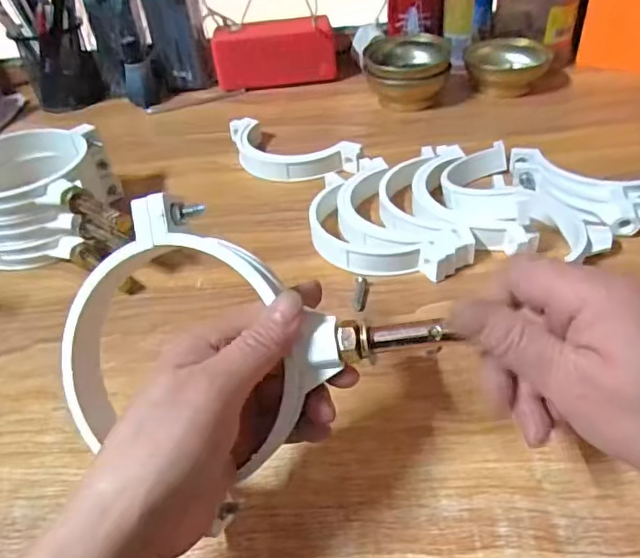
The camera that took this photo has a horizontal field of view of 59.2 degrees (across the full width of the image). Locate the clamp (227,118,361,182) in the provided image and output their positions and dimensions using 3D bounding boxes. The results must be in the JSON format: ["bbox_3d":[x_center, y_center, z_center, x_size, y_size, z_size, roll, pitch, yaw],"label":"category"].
[{"bbox_3d":[-0.034,-0.122,0.554,0.149,0.024,0.062,21,47,29],"label":"clamp"}]

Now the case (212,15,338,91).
[{"bbox_3d":[-0.056,-0.285,0.710,0.150,0.071,0.046,-5,40,2],"label":"case"}]

